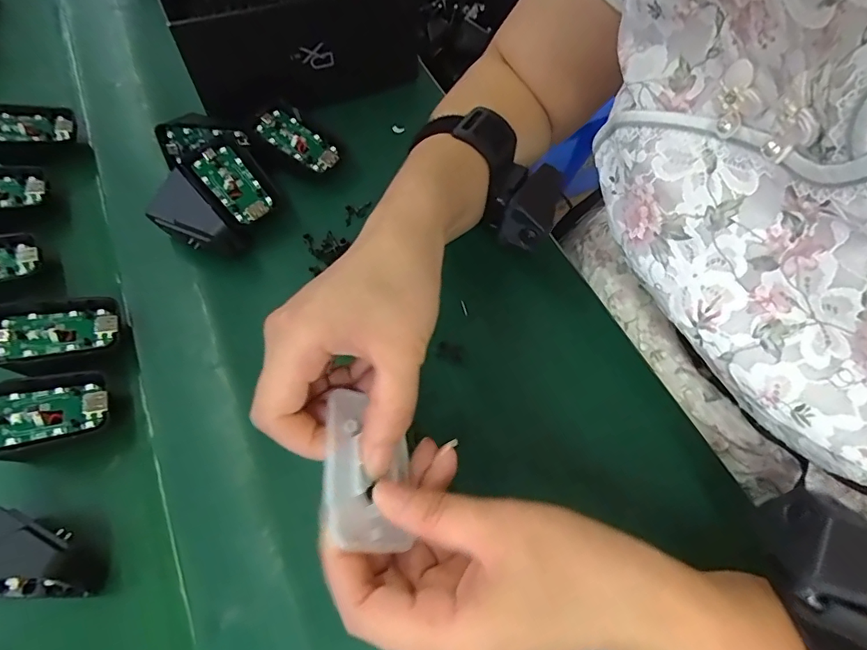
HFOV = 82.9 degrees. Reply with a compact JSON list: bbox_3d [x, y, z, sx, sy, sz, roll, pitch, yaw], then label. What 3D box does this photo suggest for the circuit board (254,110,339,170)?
[{"bbox_3d":[-0.106,-0.147,0.391,0.063,0.006,0.031,31,65,-7],"label":"circuit board"}]

